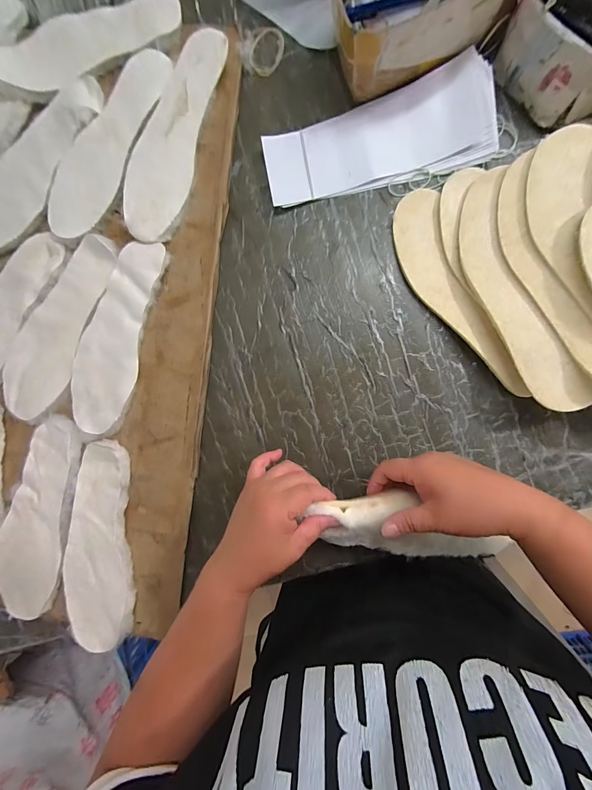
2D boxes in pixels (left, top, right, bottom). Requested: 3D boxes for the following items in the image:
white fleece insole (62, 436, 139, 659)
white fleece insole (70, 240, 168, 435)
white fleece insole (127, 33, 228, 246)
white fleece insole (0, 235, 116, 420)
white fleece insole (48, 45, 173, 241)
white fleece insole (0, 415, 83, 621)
[{"bbox_3d":[-0.267,0.201,0.449,0.096,0.006,0.270,2,89,8],"label":"white fleece insole"},{"bbox_3d":[-0.249,-0.079,0.449,0.089,0.009,0.261,17,91,8],"label":"white fleece insole"},{"bbox_3d":[-0.167,-0.335,0.436,0.087,0.012,0.261,19,94,4],"label":"white fleece insole"},{"bbox_3d":[-0.338,-0.098,0.466,0.096,0.012,0.267,25,92,7],"label":"white fleece insole"},{"bbox_3d":[-0.258,-0.338,0.449,0.085,0.011,0.264,31,93,7],"label":"white fleece insole"},{"bbox_3d":[-0.363,0.169,0.465,0.090,0.010,0.274,12,91,8],"label":"white fleece insole"}]

